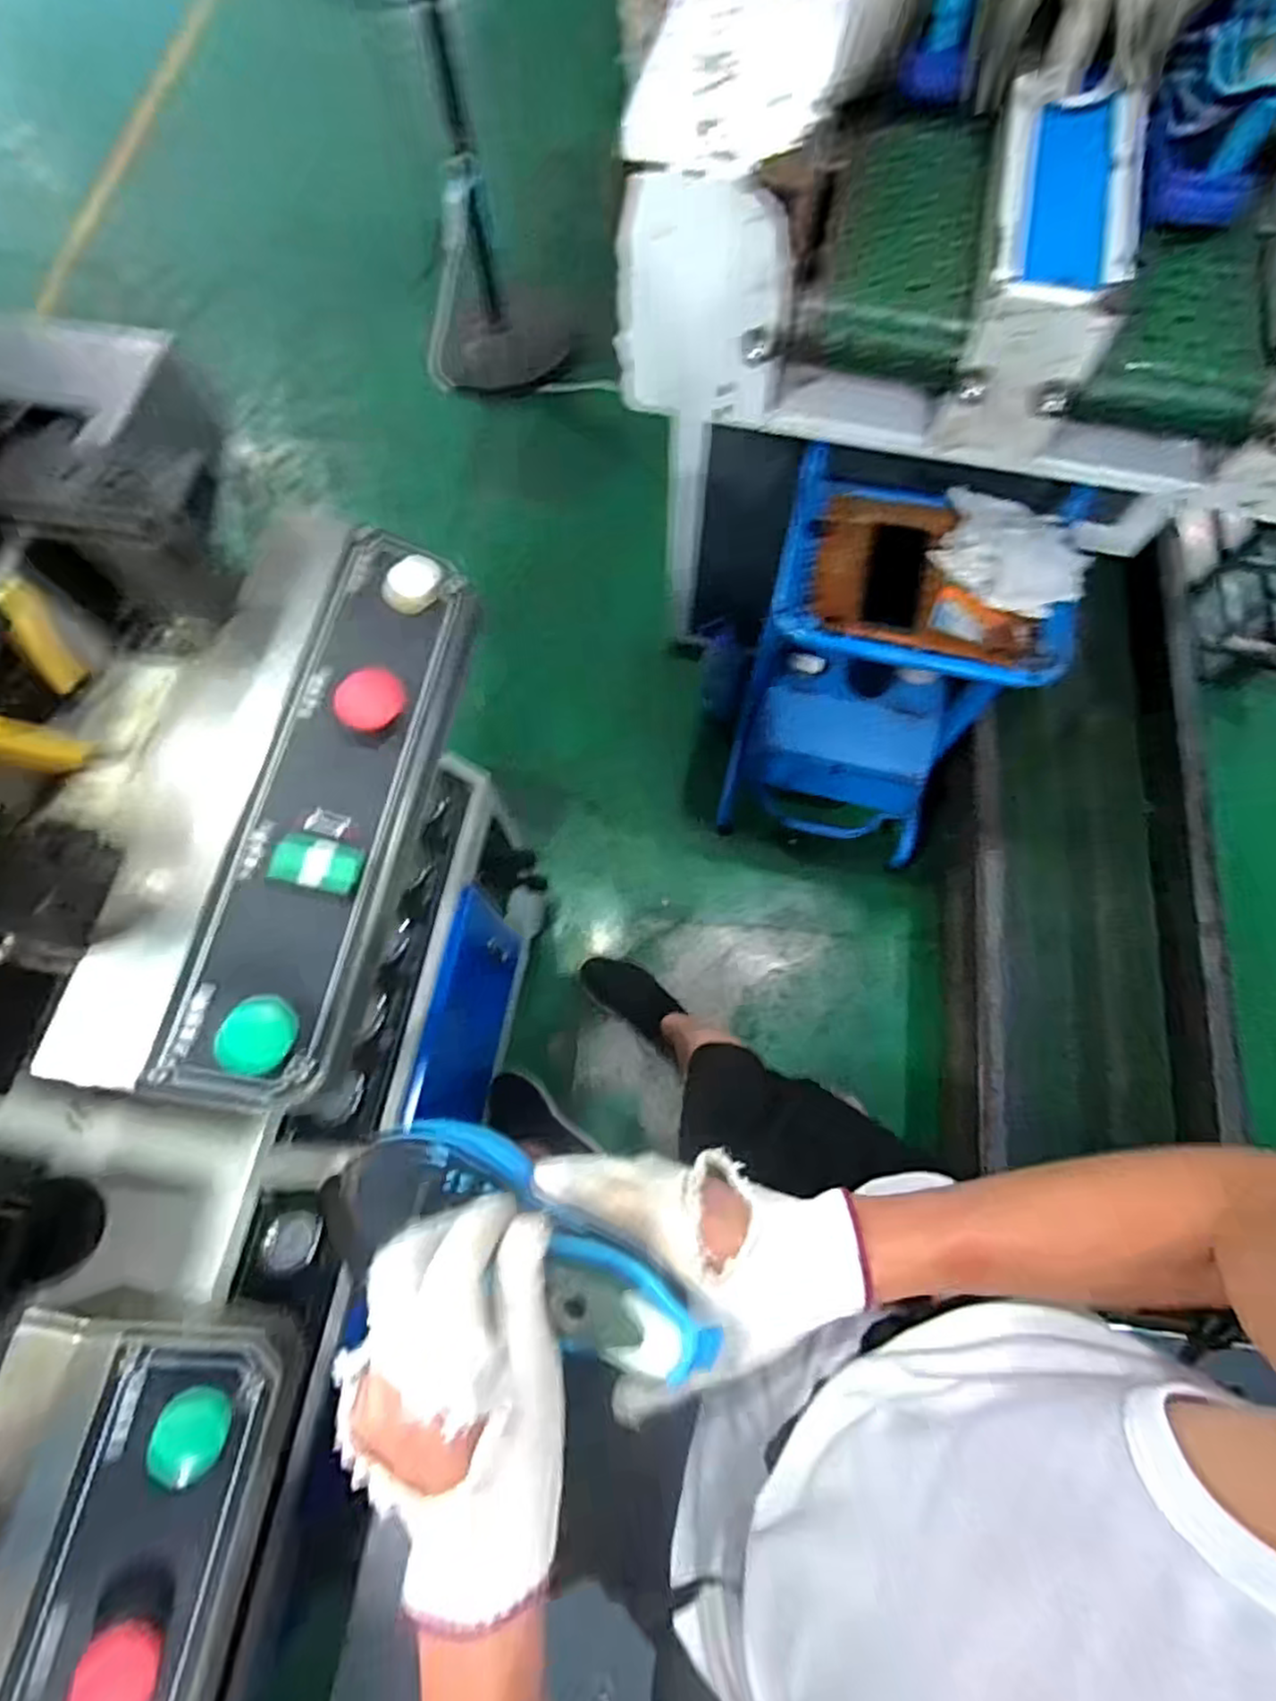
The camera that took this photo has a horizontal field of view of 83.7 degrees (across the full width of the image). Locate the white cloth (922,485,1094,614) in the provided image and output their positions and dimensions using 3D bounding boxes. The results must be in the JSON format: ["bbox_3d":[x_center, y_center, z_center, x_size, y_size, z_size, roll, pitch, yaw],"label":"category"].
[{"bbox_3d":[0.486,-0.385,0.930,0.184,0.062,0.140,12,72,5],"label":"white cloth"}]

